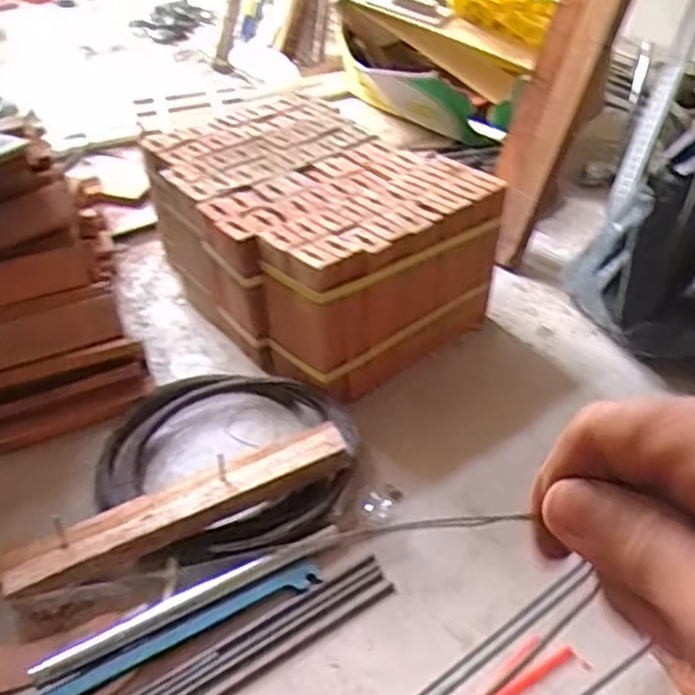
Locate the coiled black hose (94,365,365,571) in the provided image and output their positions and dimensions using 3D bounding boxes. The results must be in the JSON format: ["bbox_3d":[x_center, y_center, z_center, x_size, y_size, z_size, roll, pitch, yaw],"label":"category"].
[{"bbox_3d":[-0.169,0.148,1.027,0.364,0.054,0.324,30,49,34],"label":"coiled black hose"}]

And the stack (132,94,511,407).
[{"bbox_3d":[-0.075,-0.192,1.245,0.355,0.244,0.558,-30,46,-29],"label":"stack"}]

